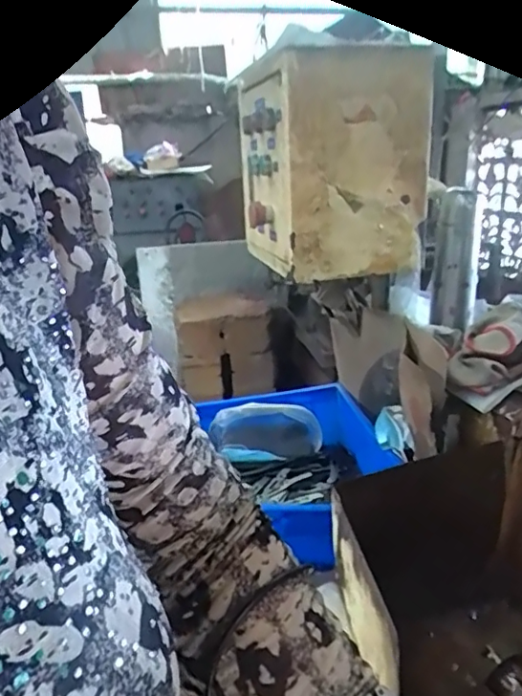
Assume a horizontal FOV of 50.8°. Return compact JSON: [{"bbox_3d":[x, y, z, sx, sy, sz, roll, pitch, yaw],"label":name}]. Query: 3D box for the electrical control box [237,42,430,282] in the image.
[{"bbox_3d":[0.097,-0.265,0.800,0.201,0.270,0.280,-4,25,-18],"label":"electrical control box"}]

